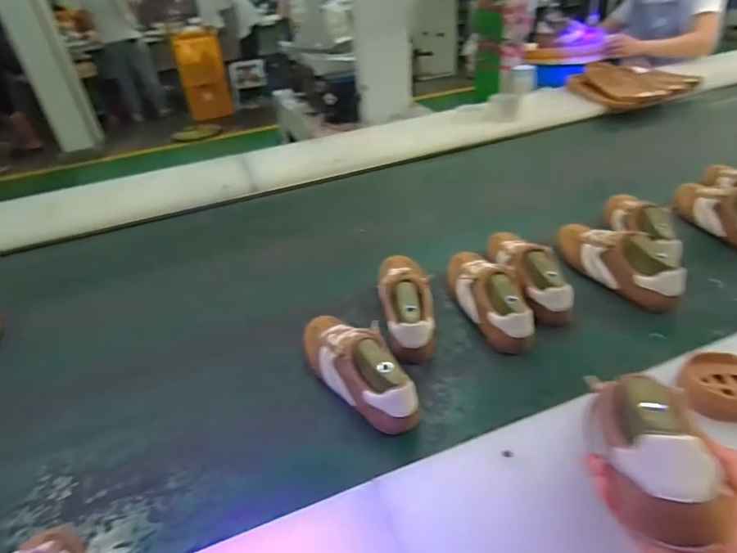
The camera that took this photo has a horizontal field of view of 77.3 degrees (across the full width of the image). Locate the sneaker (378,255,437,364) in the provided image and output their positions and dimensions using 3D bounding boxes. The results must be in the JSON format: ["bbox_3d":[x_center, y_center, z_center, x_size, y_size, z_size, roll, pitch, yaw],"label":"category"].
[{"bbox_3d":[0.061,0.037,0.735,0.080,0.079,0.218,-4,36,0],"label":"sneaker"}]

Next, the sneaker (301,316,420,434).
[{"bbox_3d":[-0.021,0.111,0.634,0.088,0.076,0.237,-25,41,-26],"label":"sneaker"}]

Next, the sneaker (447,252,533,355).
[{"bbox_3d":[0.186,0.022,0.748,0.078,0.087,0.241,-10,36,-8],"label":"sneaker"}]

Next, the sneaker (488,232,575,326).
[{"bbox_3d":[0.264,-0.023,0.775,0.081,0.071,0.237,-6,36,-2],"label":"sneaker"}]

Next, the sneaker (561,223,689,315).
[{"bbox_3d":[0.415,-0.041,0.780,0.080,0.082,0.227,-20,39,-20],"label":"sneaker"}]

